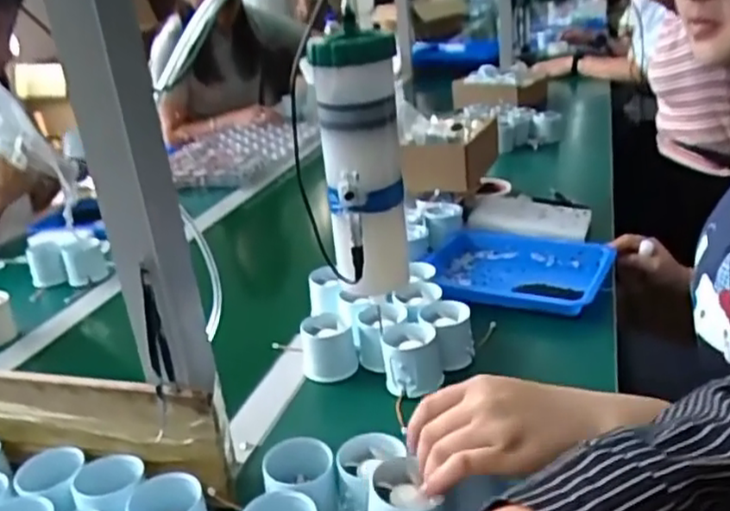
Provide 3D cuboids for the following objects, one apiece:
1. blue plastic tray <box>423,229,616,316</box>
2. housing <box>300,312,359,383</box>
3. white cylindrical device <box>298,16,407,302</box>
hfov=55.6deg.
[{"bbox_3d":[0.179,0.018,0.848,0.214,0.037,0.198,6,27,27],"label":"blue plastic tray"},{"bbox_3d":[-0.036,0.091,0.696,0.052,0.051,0.048,-6,23,1],"label":"housing"},{"bbox_3d":[-0.002,-0.063,0.477,0.055,0.168,0.052,-5,24,3],"label":"white cylindrical device"}]

